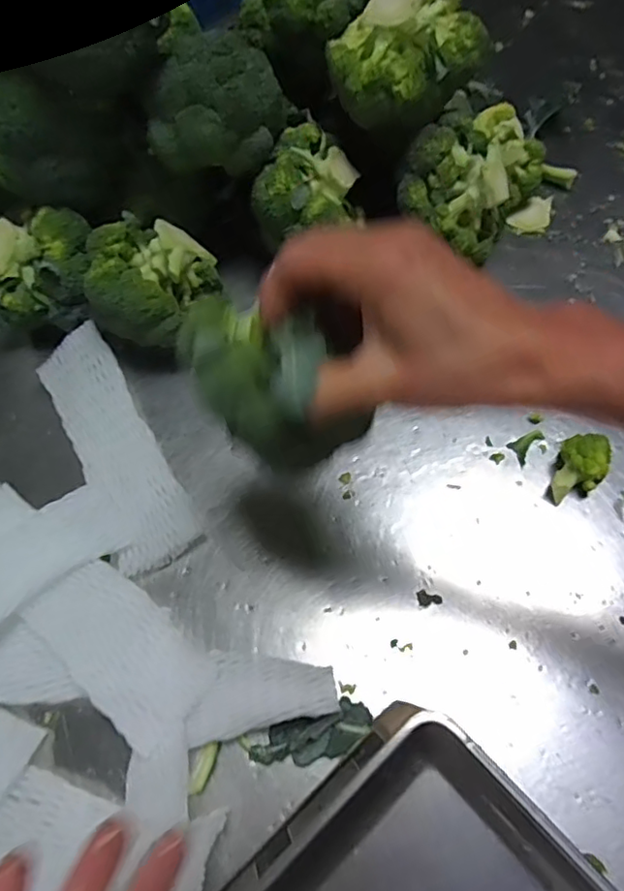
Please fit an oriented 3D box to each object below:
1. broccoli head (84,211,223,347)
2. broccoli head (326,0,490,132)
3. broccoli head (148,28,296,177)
[{"bbox_3d":[-0.145,-0.141,0.538,0.091,0.094,0.095,-2,65,3],"label":"broccoli head"},{"bbox_3d":[0.076,-0.336,0.498,0.118,0.075,0.110,-2,65,3],"label":"broccoli head"},{"bbox_3d":[-0.077,-0.293,0.508,0.106,0.086,0.091,10,66,9],"label":"broccoli head"}]

